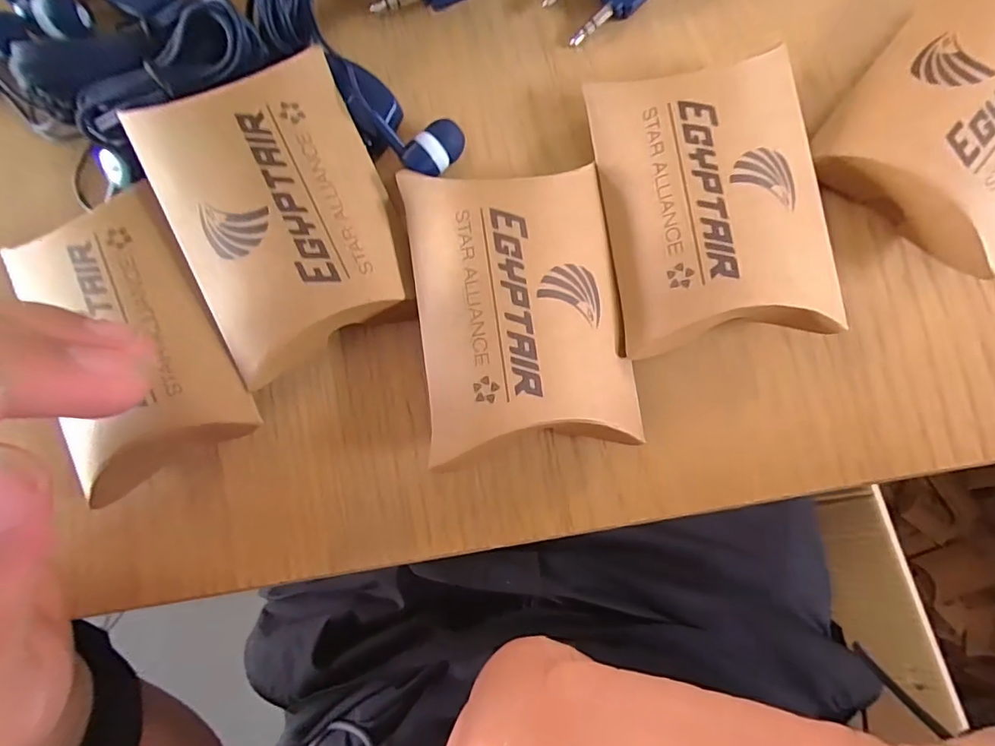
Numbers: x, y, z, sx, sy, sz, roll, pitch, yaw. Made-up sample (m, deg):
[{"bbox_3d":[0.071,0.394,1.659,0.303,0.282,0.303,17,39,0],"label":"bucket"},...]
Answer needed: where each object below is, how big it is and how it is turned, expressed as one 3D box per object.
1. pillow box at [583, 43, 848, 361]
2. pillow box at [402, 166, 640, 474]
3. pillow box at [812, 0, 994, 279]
[{"bbox_3d":[0.056,-0.045,0.135,0.054,0.020,0.074,-6,84,2],"label":"pillow box"},{"bbox_3d":[0.006,-0.016,0.133,0.052,0.022,0.072,-8,84,2],"label":"pillow box"},{"bbox_3d":[0.124,-0.067,0.134,0.053,0.020,0.070,38,87,6],"label":"pillow box"}]

